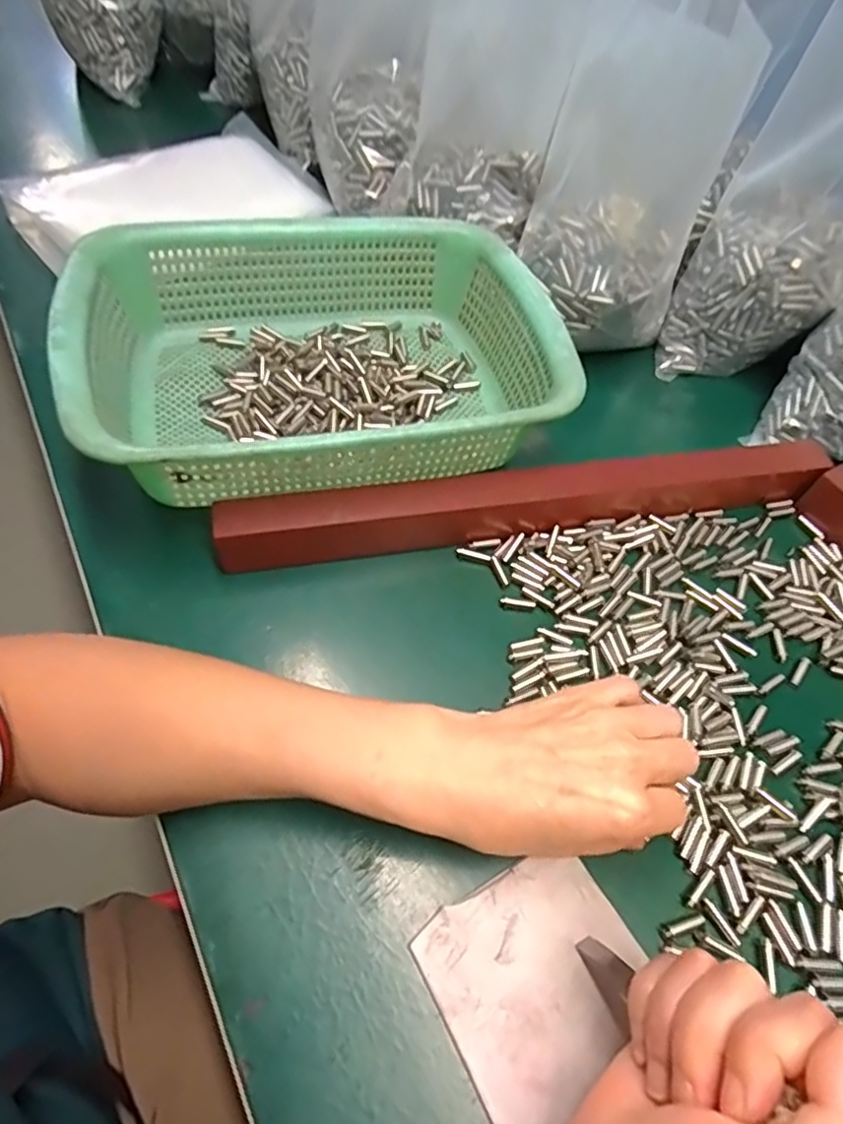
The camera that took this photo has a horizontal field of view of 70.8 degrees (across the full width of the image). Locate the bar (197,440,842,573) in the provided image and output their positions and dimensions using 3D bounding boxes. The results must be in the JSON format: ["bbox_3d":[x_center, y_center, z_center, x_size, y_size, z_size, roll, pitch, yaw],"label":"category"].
[{"bbox_3d":[0.074,-0.038,0.372,0.384,0.039,0.029,-9,59,-10],"label":"bar"}]

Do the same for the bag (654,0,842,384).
[{"bbox_3d":[0.275,-0.236,0.429,0.114,0.200,0.103,12,58,3],"label":"bag"}]

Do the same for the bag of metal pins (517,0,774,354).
[{"bbox_3d":[0.141,-0.258,0.419,0.123,0.190,0.094,18,59,7],"label":"bag of metal pins"}]

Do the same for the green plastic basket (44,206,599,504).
[{"bbox_3d":[-0.064,-0.136,0.396,0.296,0.087,0.225,-16,61,-14],"label":"green plastic basket"}]

